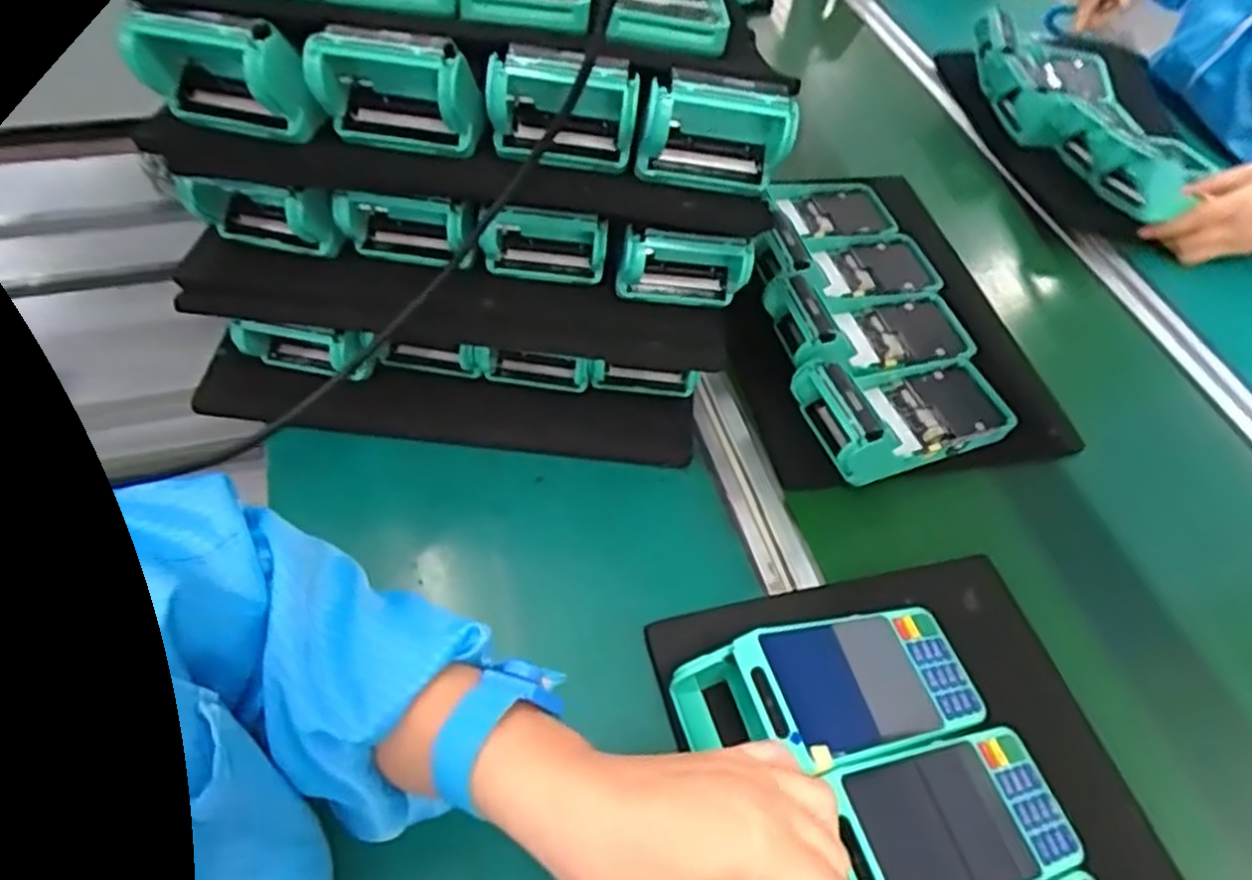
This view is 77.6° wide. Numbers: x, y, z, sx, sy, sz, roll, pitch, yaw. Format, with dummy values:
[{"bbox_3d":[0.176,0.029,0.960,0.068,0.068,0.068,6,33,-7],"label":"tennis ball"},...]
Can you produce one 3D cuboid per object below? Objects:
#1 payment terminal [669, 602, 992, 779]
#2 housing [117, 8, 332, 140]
[{"bbox_3d":[0.118,0.140,0.433,0.169,0.064,0.077,-13,54,-15],"label":"payment terminal"},{"bbox_3d":[-0.207,-0.186,0.404,0.084,0.067,0.029,12,52,5],"label":"housing"}]

